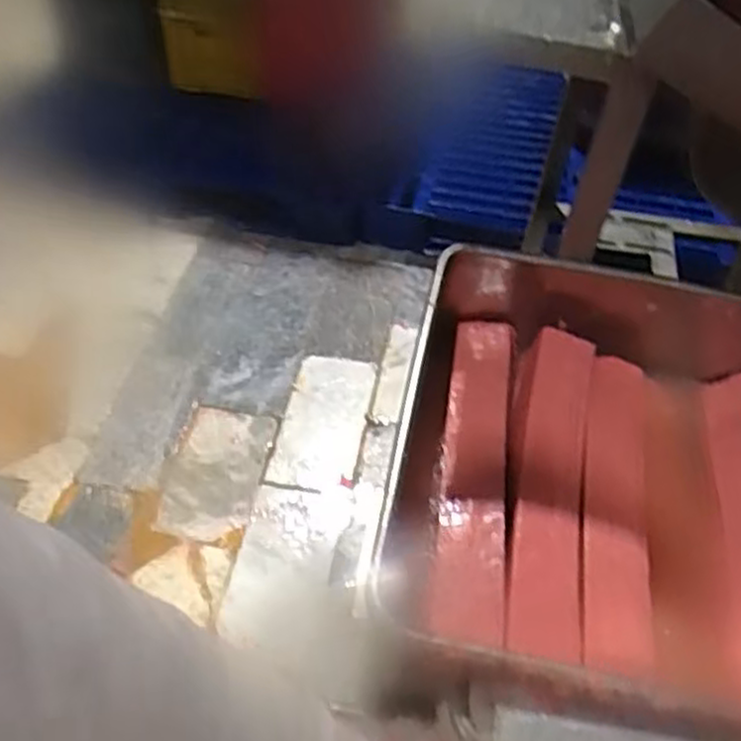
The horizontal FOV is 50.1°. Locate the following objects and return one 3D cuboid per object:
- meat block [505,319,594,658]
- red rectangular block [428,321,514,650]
[{"bbox_3d":[0.258,0.146,1.151,0.108,0.066,0.512,11,47,7],"label":"meat block"},{"bbox_3d":[0.154,0.142,1.171,0.101,0.083,0.531,8,47,4],"label":"red rectangular block"}]

